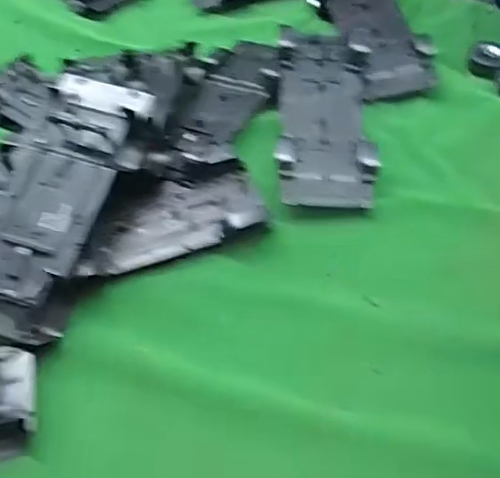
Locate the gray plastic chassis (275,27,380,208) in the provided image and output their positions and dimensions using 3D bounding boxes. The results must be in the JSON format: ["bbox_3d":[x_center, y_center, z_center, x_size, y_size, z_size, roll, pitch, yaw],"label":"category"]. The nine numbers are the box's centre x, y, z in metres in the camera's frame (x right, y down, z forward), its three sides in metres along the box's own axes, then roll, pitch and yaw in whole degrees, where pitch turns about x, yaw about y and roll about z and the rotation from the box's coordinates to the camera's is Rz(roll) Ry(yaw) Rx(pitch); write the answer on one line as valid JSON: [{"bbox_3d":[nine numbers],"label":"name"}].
[{"bbox_3d":[0.064,-0.103,0.518,0.079,0.046,0.191,0,51,5],"label":"gray plastic chassis"}]

